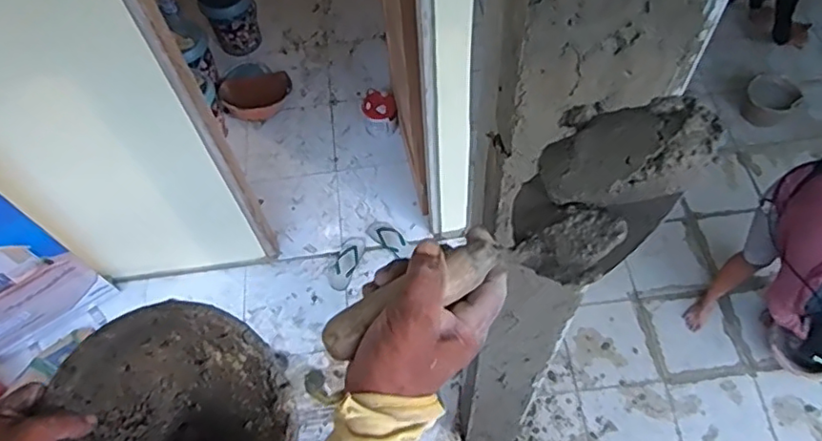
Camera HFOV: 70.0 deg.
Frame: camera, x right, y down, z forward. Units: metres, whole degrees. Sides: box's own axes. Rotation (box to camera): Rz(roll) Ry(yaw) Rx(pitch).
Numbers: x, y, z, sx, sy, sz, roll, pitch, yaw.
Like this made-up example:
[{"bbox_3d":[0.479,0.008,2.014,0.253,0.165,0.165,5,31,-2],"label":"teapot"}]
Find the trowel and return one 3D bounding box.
[{"bbox_3d":[0.074,0.014,0.407,0.283,0.061,0.086,-32,66,8],"label":"trowel"}]

